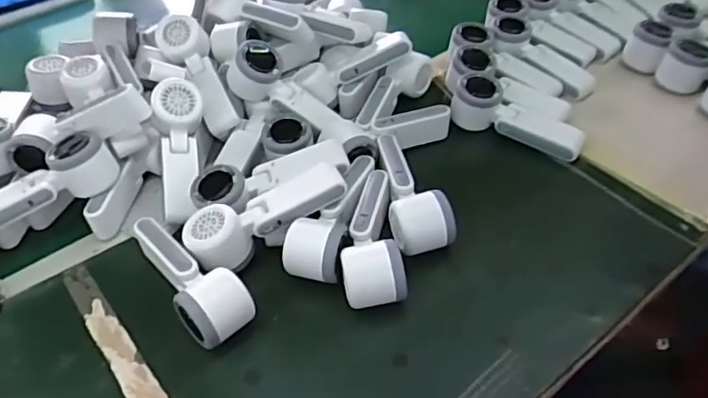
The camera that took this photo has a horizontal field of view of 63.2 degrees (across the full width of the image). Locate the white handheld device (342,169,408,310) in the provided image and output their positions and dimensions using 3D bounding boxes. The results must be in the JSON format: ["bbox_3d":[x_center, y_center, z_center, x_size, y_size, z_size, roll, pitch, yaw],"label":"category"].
[{"bbox_3d":[0.015,0.042,0.582,0.056,0.063,0.160,-6,44,-1],"label":"white handheld device"}]

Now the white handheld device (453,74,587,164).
[{"bbox_3d":[0.202,-0.106,0.701,0.160,0.055,0.060,20,50,24],"label":"white handheld device"}]

